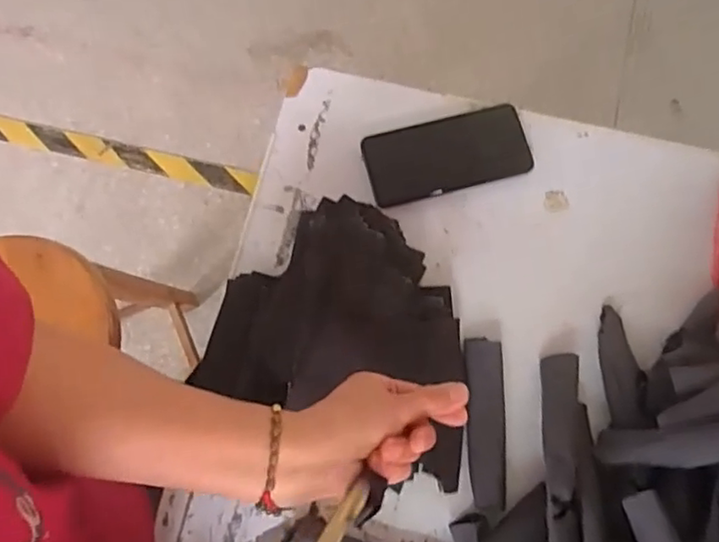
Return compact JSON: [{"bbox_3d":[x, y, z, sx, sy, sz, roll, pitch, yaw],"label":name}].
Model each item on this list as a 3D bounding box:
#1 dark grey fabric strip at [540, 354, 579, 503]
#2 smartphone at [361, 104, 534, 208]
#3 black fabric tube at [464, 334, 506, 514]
[{"bbox_3d":[0.178,0.136,0.553,0.034,0.017,0.133,10,55,4],"label":"dark grey fabric strip"},{"bbox_3d":[0.088,-0.118,0.638,0.161,0.014,0.077,-14,76,-2],"label":"smartphone"},{"bbox_3d":[0.116,0.139,0.578,0.035,0.014,0.149,1,76,2],"label":"black fabric tube"}]

